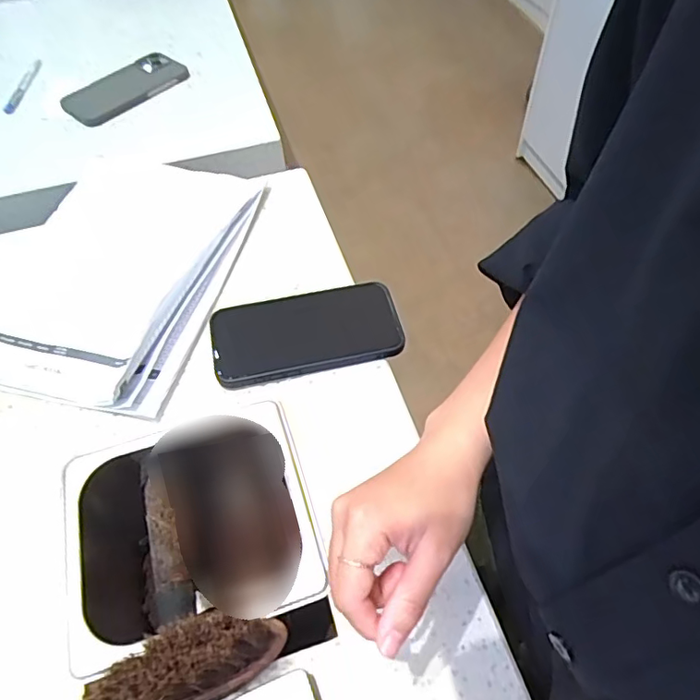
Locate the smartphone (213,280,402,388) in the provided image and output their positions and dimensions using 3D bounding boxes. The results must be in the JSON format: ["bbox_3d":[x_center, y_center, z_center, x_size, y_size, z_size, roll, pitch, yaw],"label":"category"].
[{"bbox_3d":[-0.039,-0.017,0.490,0.166,0.012,0.084,-12,55,-6],"label":"smartphone"}]

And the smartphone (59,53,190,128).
[{"bbox_3d":[-0.306,-0.355,0.739,0.156,0.017,0.084,-39,69,-19],"label":"smartphone"}]

